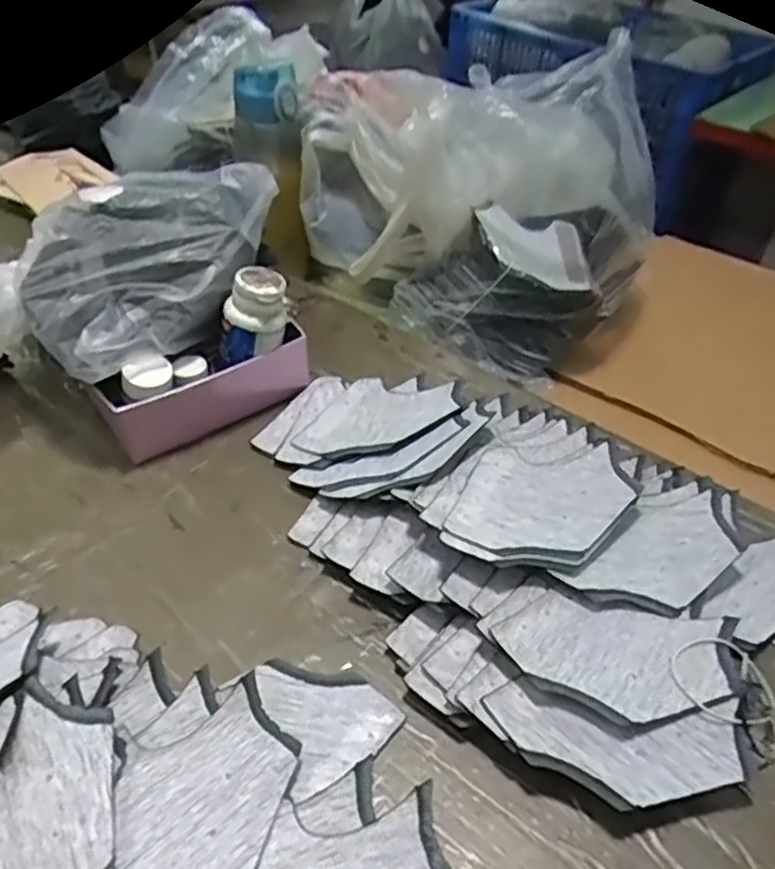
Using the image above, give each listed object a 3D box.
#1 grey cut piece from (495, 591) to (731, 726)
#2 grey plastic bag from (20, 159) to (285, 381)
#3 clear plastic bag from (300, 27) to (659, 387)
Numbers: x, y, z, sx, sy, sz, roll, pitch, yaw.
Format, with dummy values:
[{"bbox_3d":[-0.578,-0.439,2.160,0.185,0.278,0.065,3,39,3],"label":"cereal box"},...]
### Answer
[{"bbox_3d":[0.133,0.129,0.424,0.132,0.008,0.072,9,41,2],"label":"grey cut piece"},{"bbox_3d":[-0.178,-0.142,0.572,0.220,0.088,0.115,-32,53,-34],"label":"grey plastic bag"},{"bbox_3d":[0.072,-0.251,0.722,0.348,0.235,0.214,29,48,26],"label":"clear plastic bag"}]

